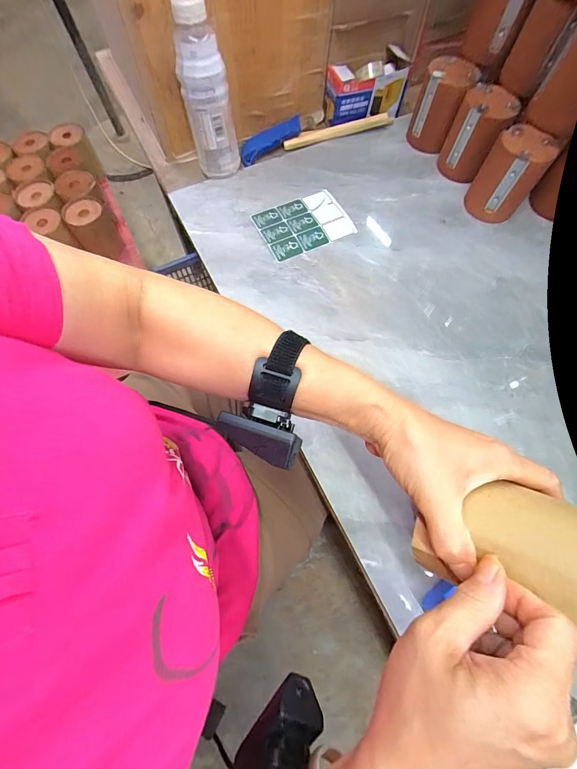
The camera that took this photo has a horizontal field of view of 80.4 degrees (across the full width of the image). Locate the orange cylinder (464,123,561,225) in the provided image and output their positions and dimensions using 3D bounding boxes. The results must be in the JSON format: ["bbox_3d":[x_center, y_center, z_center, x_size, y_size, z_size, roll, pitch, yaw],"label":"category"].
[{"bbox_3d":[0.325,-0.308,0.510,0.076,0.109,0.073,35,71,12],"label":"orange cylinder"}]

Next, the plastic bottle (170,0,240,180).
[{"bbox_3d":[-0.118,-0.411,0.495,0.069,0.195,0.068,-11,69,-6],"label":"plastic bottle"}]

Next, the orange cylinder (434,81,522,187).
[{"bbox_3d":[0.293,-0.391,0.541,0.079,0.109,0.071,27,70,9],"label":"orange cylinder"}]

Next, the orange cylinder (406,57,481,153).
[{"bbox_3d":[0.250,-0.462,0.571,0.077,0.103,0.076,31,71,11],"label":"orange cylinder"}]

